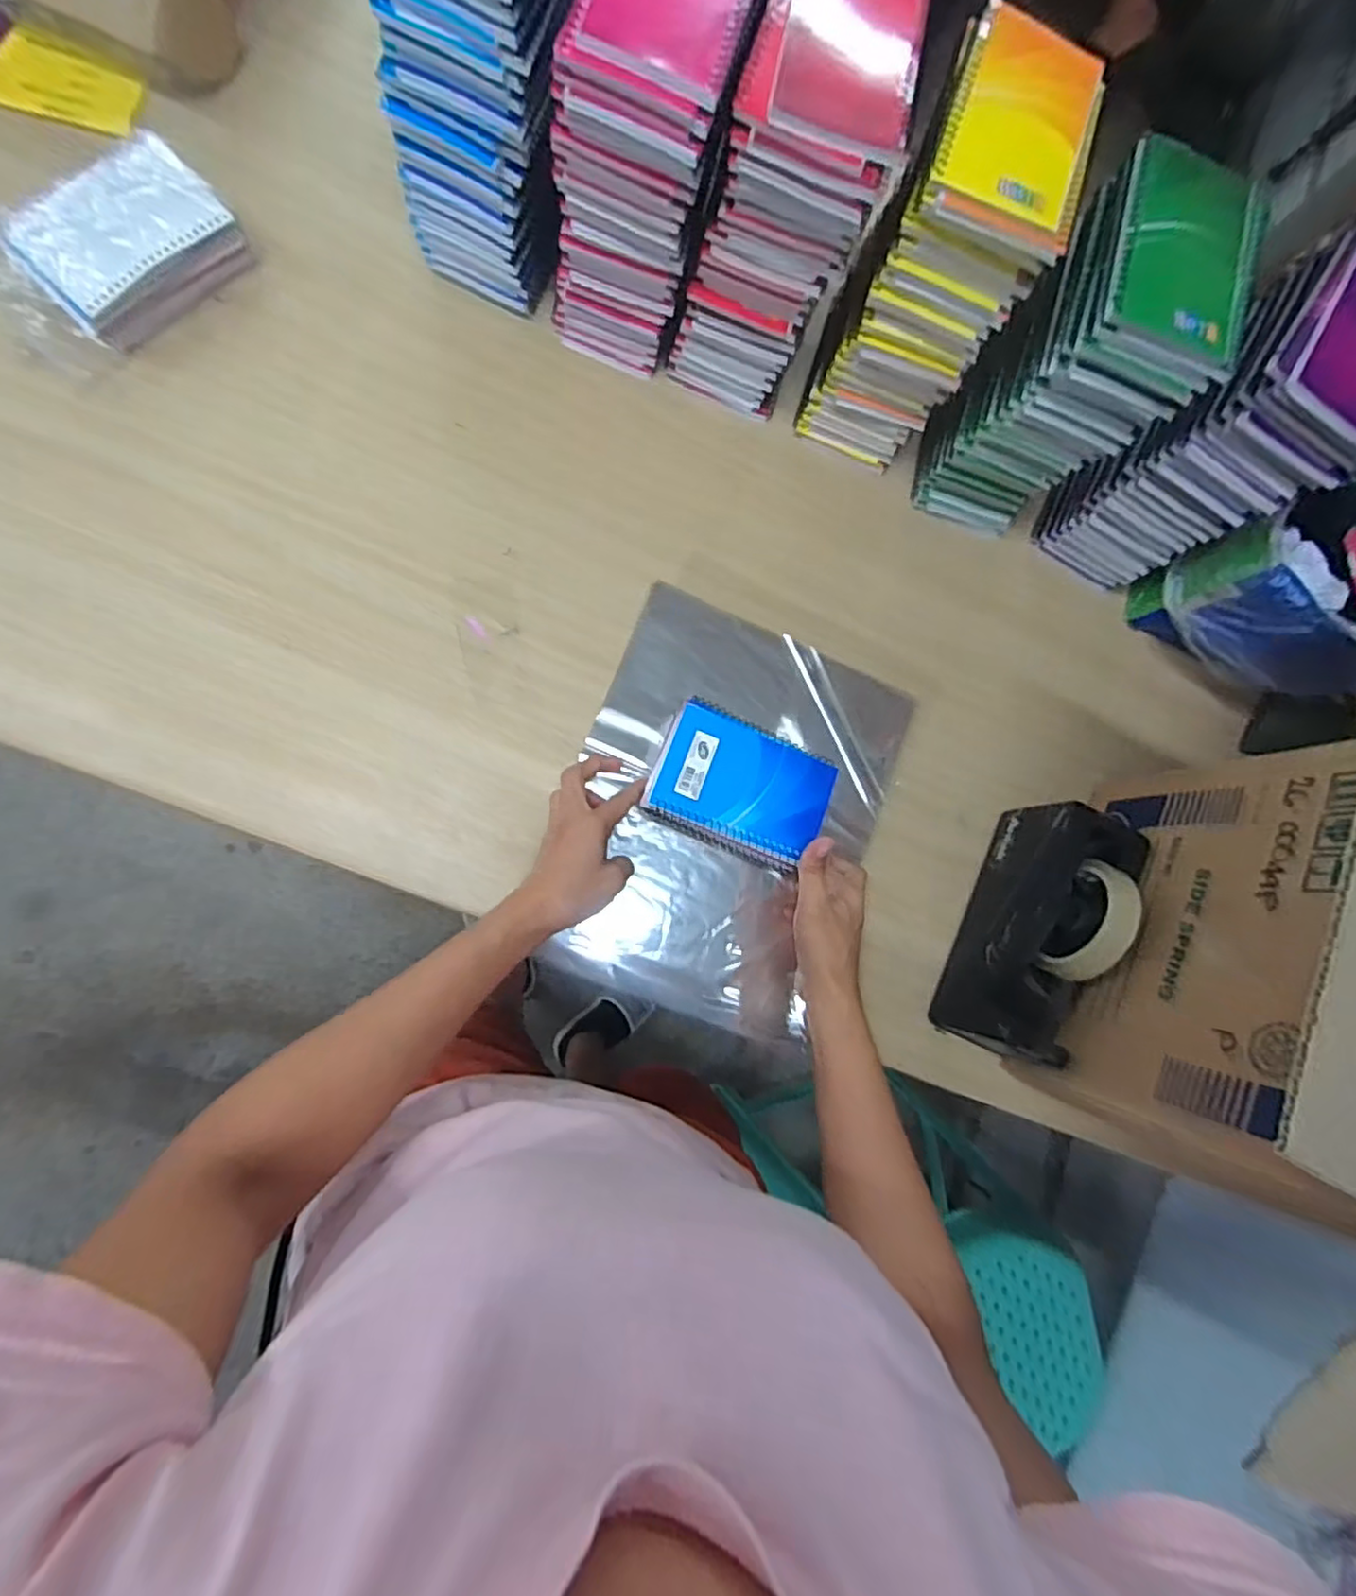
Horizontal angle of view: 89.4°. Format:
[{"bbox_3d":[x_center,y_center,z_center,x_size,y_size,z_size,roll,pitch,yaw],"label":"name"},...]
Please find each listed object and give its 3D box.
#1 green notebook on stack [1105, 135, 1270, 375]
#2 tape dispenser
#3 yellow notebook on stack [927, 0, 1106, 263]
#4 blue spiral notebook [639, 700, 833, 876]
[{"bbox_3d":[0.316,-0.336,0.423,0.098,0.015,0.128,20,81,-7],"label":"green notebook on stack"},{"bbox_3d":[0.292,0.106,0.539,0.080,0.110,0.198,28,82,-5],"label":"tape dispenser"},{"bbox_3d":[0.205,-0.402,0.410,0.091,0.015,0.141,17,81,-9],"label":"yellow notebook on stack"},{"bbox_3d":[0.049,-0.010,0.523,0.134,0.009,0.095,24,82,-5],"label":"blue spiral notebook"}]

